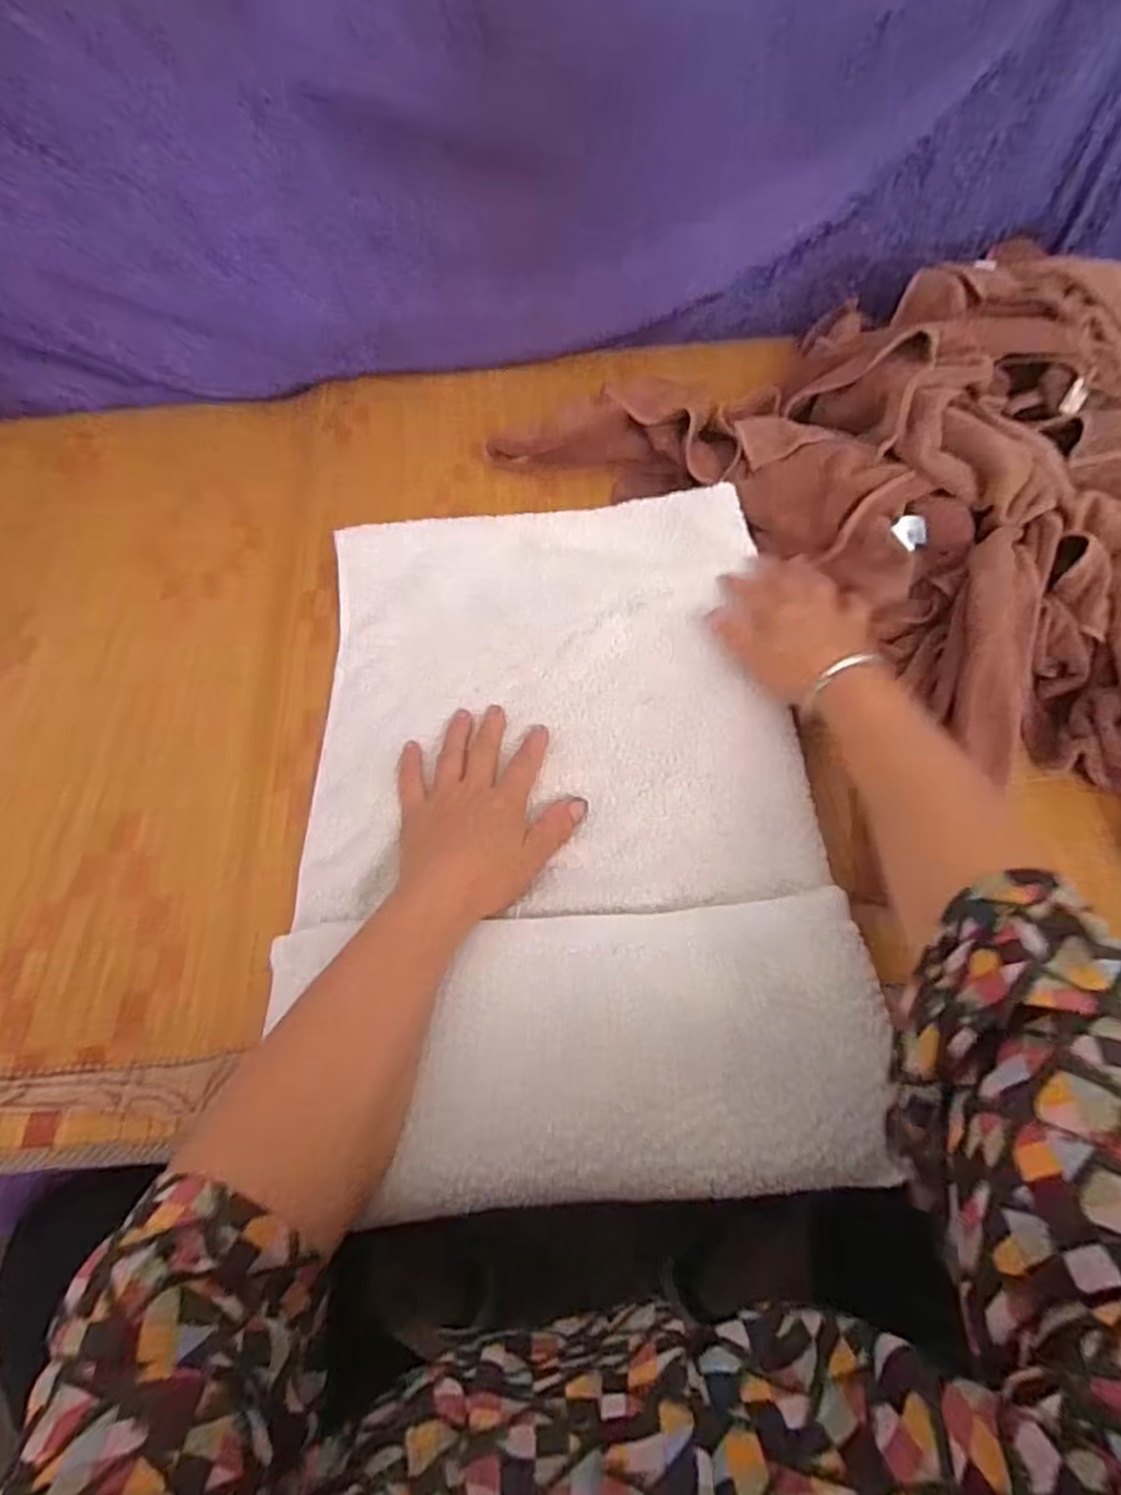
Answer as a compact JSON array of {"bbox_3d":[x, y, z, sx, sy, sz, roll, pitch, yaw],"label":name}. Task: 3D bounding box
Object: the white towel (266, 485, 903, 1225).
[{"bbox_3d":[-0.002,0.018,0.492,0.332,0.040,0.498,-4,61,0],"label":"white towel"}]

